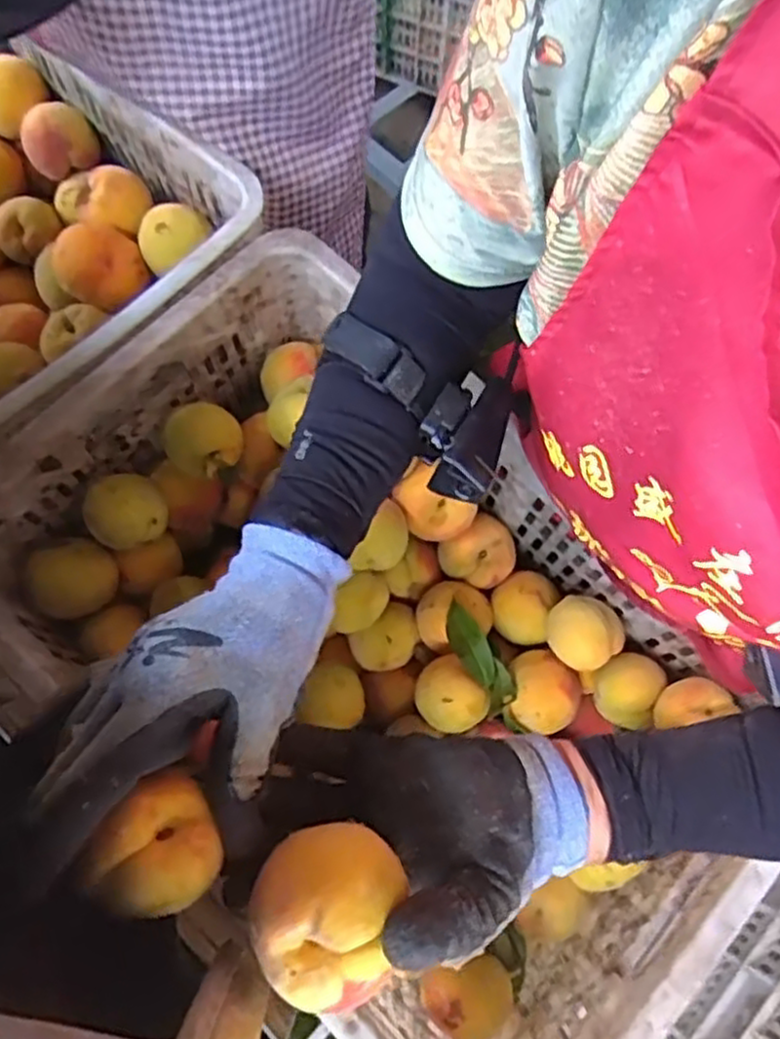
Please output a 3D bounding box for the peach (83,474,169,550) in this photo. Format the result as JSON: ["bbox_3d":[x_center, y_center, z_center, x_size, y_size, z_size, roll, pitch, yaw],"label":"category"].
[{"bbox_3d":[-0.208,-0.008,0.587,0.057,0.048,0.055,0,73,-1],"label":"peach"}]

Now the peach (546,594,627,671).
[{"bbox_3d":[0.158,0.092,0.606,0.055,0.048,0.058,0,73,-1],"label":"peach"}]

